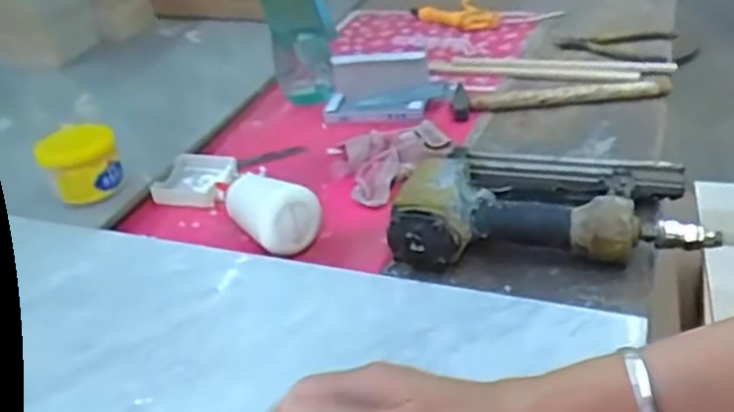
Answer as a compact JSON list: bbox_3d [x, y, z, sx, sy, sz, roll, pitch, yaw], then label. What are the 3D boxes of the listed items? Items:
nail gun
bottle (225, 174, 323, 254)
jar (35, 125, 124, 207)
[{"bbox_3d":[0.152,-0.015,0.599,0.241,0.053,0.152,1,34,12],"label":"nail gun"},{"bbox_3d":[-0.090,0.006,0.645,0.062,0.053,0.096,-27,38,-27],"label":"bottle"},{"bbox_3d":[-0.300,-0.042,0.720,0.074,0.071,0.064,-24,37,-23],"label":"jar"}]

